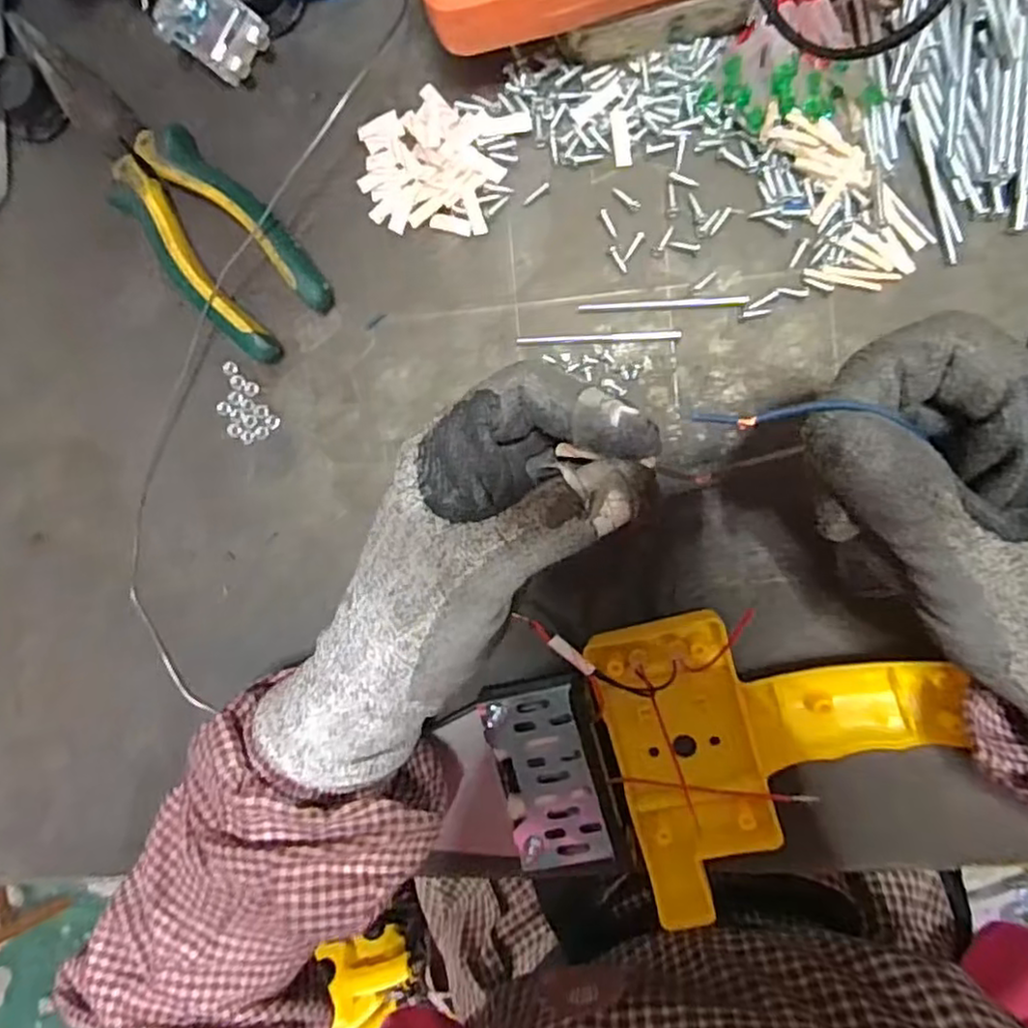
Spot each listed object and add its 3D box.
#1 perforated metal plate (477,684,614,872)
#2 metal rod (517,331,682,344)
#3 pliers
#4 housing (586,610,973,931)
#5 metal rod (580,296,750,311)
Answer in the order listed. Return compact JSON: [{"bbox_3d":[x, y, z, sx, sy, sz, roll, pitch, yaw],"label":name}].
[{"bbox_3d":[0.014,0.114,0.296,0.039,0.005,0.075,-14,92,8],"label":"perforated metal plate"},{"bbox_3d":[0.037,-0.079,0.306,0.071,0.004,0.004,0,94,7],"label":"metal rod"},{"bbox_3d":[-0.160,-0.151,0.313,0.050,0.023,0.184,-44,88,8],"label":"pliers"},{"bbox_3d":[0.113,0.098,0.294,0.135,0.030,0.121,-16,92,8],"label":"housing"},{"bbox_3d":[0.065,-0.092,0.301,0.071,0.004,0.004,1,94,7],"label":"metal rod"}]

